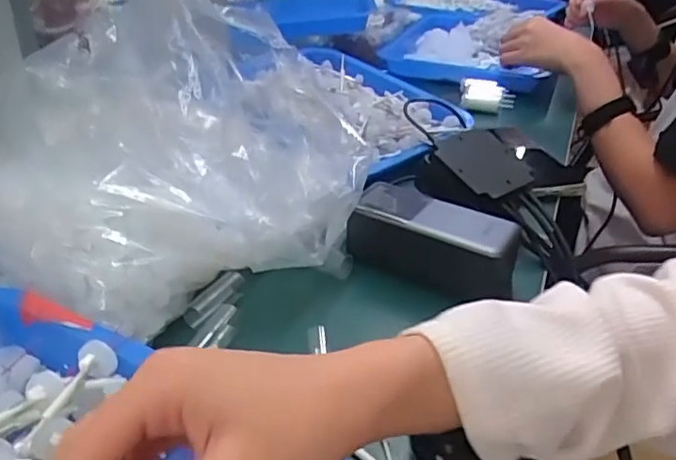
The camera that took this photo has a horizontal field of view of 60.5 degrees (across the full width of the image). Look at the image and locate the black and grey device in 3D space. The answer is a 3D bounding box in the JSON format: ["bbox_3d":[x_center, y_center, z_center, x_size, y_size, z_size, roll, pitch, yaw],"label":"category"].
[{"bbox_3d":[0.076,0.008,0.458,0.130,0.062,0.055,17,36,22],"label":"black and grey device"}]

